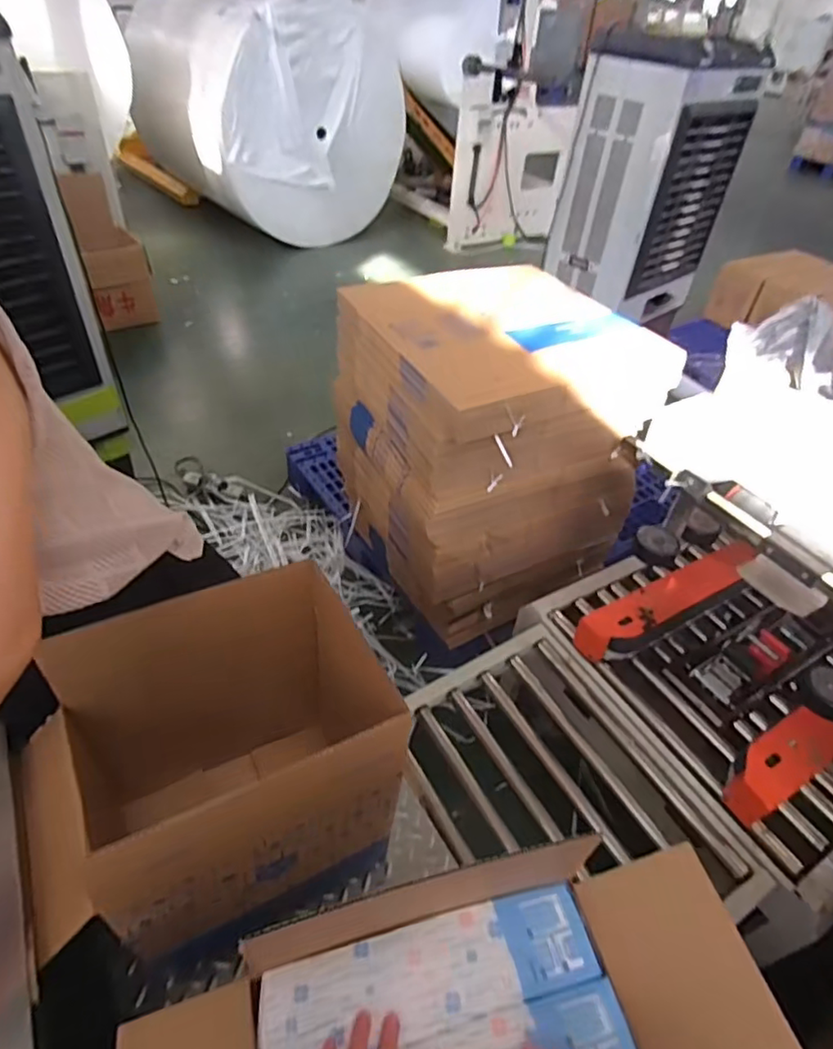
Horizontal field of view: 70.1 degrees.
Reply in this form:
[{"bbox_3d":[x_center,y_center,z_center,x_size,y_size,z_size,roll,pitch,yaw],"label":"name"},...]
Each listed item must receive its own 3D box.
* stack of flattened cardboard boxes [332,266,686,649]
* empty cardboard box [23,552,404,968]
[{"bbox_3d":[0.174,-0.206,1.607,0.635,0.727,0.652,-19,48,-25],"label":"stack of flattened cardboard boxes"},{"bbox_3d":[-0.271,0.337,0.818,0.409,0.423,0.321,-19,48,-24],"label":"empty cardboard box"}]

